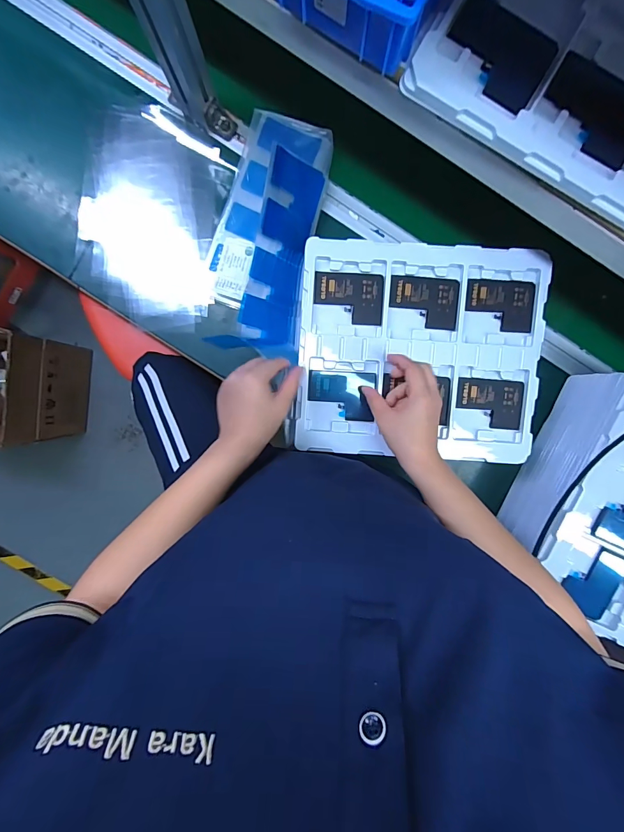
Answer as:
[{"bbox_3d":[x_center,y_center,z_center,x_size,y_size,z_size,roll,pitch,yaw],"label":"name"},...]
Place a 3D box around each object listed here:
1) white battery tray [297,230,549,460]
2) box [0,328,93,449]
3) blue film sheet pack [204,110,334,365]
[{"bbox_3d":[0.143,-0.085,0.495,0.313,0.020,0.275,3,93,-1],"label":"white battery tray"},{"bbox_3d":[-0.899,-0.079,1.108,0.272,0.328,0.330,10,93,-1],"label":"box"},{"bbox_3d":[-0.065,-0.252,0.524,0.135,0.087,0.320,10,93,-1],"label":"blue film sheet pack"}]

